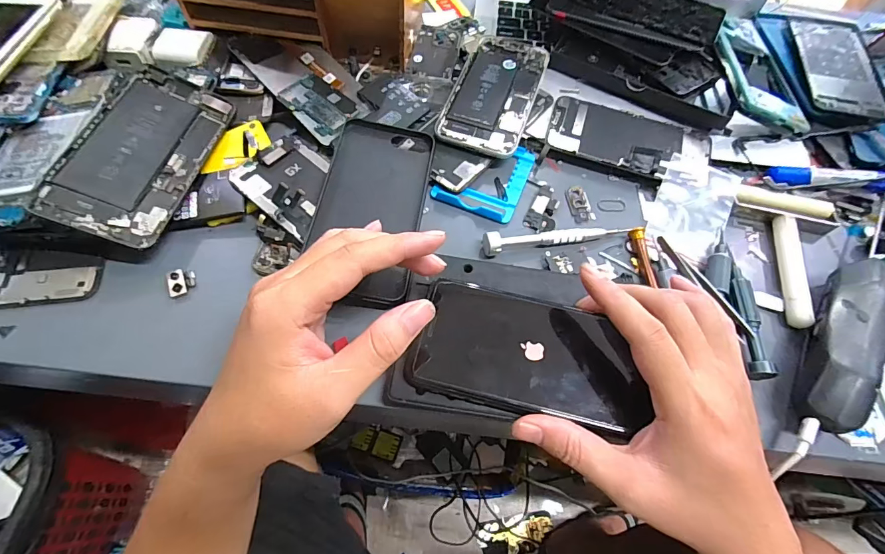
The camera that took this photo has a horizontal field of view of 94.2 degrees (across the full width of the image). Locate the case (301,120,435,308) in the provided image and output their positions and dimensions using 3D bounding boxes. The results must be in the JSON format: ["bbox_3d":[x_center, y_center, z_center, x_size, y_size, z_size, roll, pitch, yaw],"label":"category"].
[{"bbox_3d":[-0.054,-0.058,0.319,0.078,0.013,0.164,8,62,0],"label":"case"}]

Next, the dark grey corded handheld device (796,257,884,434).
[{"bbox_3d":[0.278,0.041,0.283,0.032,0.035,0.142,32,65,12],"label":"dark grey corded handheld device"}]

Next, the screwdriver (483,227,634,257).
[{"bbox_3d":[0.091,-0.032,0.325,0.120,0.015,0.014,-7,63,-8],"label":"screwdriver"}]

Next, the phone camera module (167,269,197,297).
[{"bbox_3d":[-0.187,0.003,0.295,0.017,0.006,0.020,-19,65,-13],"label":"phone camera module"}]

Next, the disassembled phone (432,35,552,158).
[{"bbox_3d":[0.050,-0.176,0.391,0.077,0.009,0.152,18,63,5],"label":"disassembled phone"}]

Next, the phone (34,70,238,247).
[{"bbox_3d":[-0.224,-0.096,0.310,0.075,0.004,0.150,24,58,-20],"label":"phone"}]

